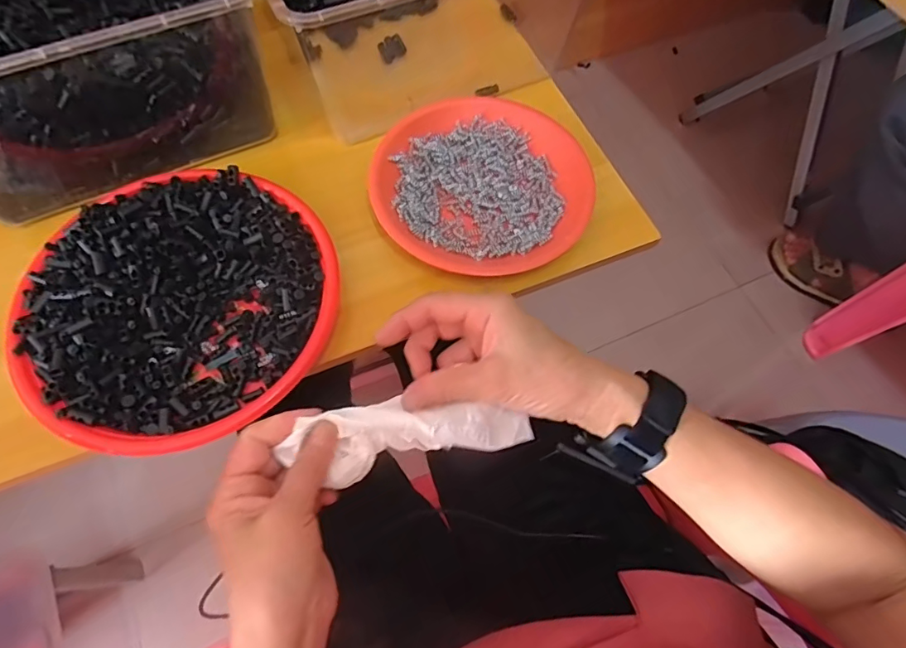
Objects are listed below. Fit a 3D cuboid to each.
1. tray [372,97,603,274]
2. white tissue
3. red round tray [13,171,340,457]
[{"bbox_3d":[0.029,-0.126,0.447,0.185,0.025,0.184,1,66,-1],"label":"tray"},{"bbox_3d":[-0.027,0.070,0.303,0.149,0.025,0.042,-5,66,-2],"label":"white tissue"},{"bbox_3d":[-0.209,-0.022,0.389,0.227,0.034,0.227,1,66,-1],"label":"red round tray"}]

